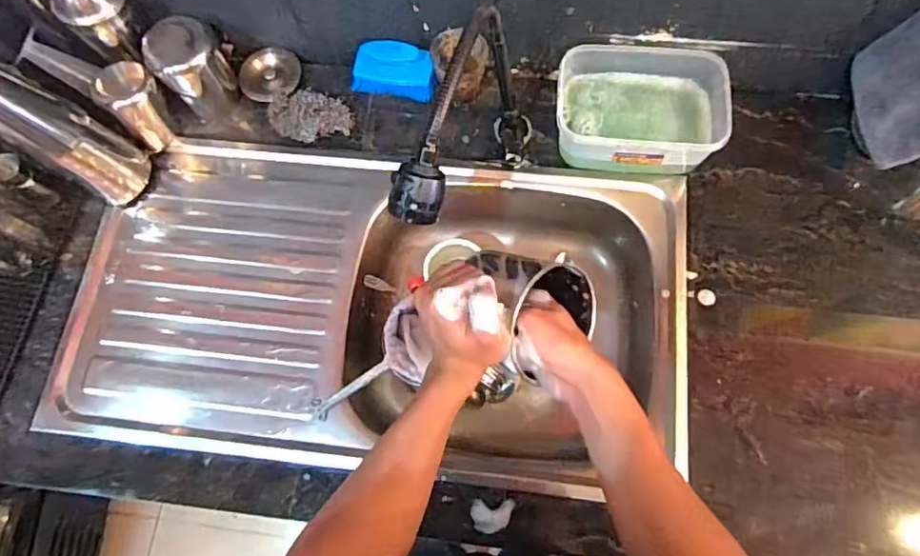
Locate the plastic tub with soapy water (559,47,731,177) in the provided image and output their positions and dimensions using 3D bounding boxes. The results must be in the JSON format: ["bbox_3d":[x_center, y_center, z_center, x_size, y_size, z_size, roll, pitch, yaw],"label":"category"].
[{"bbox_3d":[0.223,-0.205,0.718,0.198,0.093,0.157,5,72,5],"label":"plastic tub with soapy water"}]

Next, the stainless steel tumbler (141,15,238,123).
[{"bbox_3d":[-0.353,-0.278,0.753,0.083,0.123,0.075,-36,74,-9],"label":"stainless steel tumbler"}]

